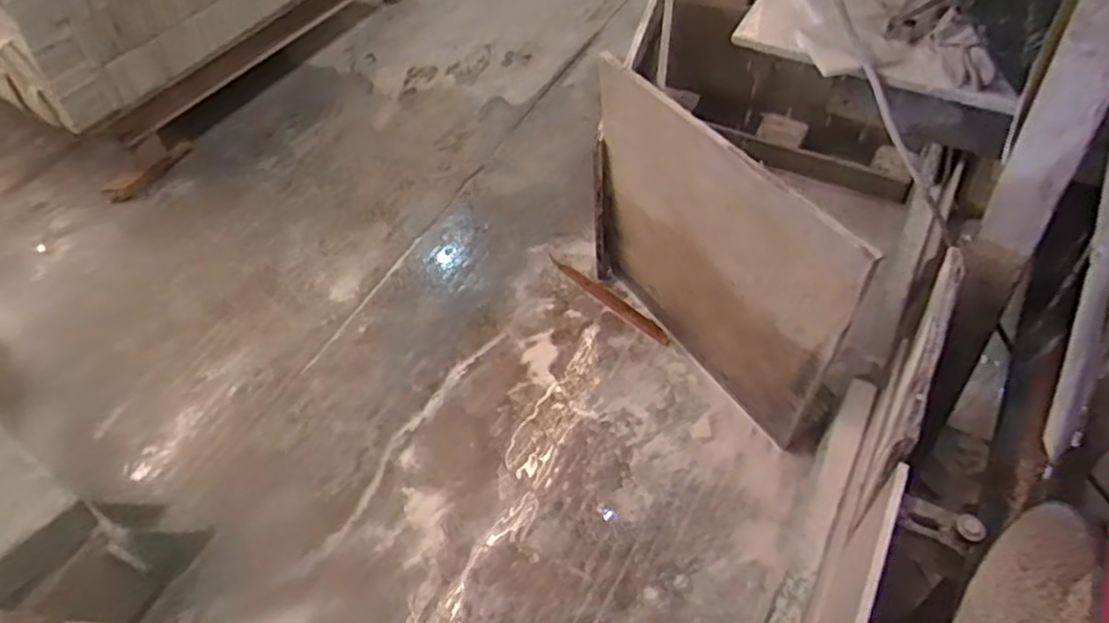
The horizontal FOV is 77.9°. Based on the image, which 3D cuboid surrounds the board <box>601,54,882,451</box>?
[{"bbox_3d":[0.263,-0.077,1.236,0.021,0.670,0.555,-32,59,-19],"label":"board"}]

